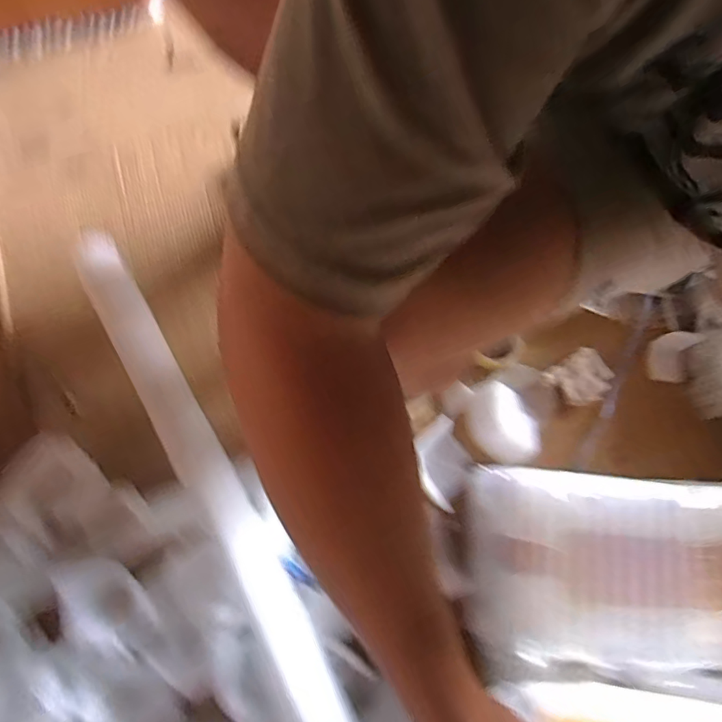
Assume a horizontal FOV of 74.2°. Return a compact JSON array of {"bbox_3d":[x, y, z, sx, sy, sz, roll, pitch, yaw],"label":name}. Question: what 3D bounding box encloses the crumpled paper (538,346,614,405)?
[{"bbox_3d":[0.374,0.031,0.820,0.103,0.031,0.084,-31,80,-7],"label":"crumpled paper"}]

